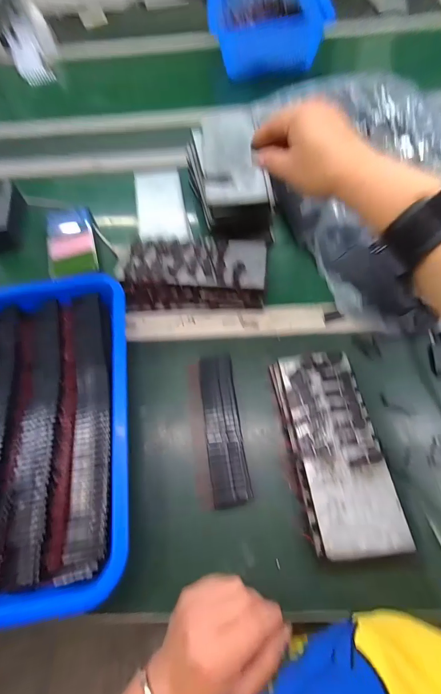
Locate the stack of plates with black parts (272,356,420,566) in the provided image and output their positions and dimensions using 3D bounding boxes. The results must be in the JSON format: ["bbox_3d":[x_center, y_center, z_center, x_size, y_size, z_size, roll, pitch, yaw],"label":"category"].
[{"bbox_3d":[0.120,0.103,0.351,0.094,0.031,0.199,-8,61,0],"label":"stack of plates with black parts"}]

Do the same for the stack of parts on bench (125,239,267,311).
[{"bbox_3d":[-0.034,-0.101,0.457,0.193,0.041,0.094,-1,61,4],"label":"stack of parts on bench"}]

